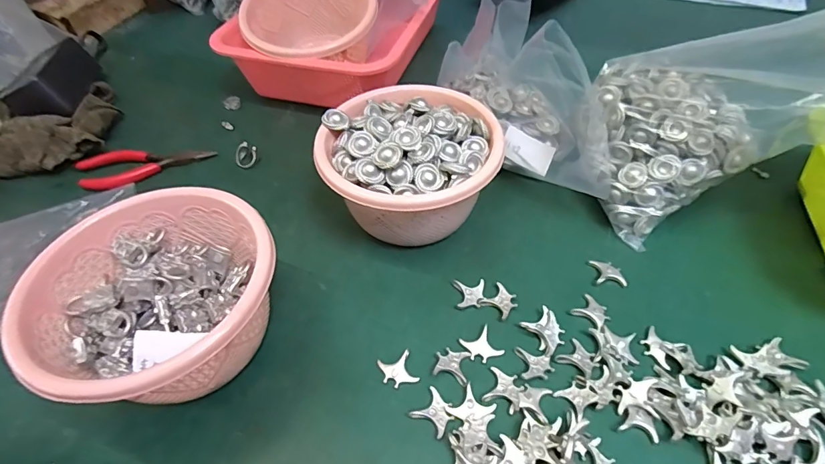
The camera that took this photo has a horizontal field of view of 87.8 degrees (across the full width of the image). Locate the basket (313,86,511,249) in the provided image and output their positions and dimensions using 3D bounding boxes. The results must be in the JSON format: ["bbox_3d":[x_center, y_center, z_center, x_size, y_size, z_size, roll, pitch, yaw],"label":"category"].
[{"bbox_3d":[-0.001,-0.054,0.371,0.146,0.092,0.147,-7,51,-2],"label":"basket"}]

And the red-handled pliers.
[{"bbox_3d":[-0.289,-0.074,0.460,0.134,0.014,0.044,-9,51,-4],"label":"red-handled pliers"}]

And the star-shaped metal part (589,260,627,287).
[{"bbox_3d":[0.160,0.033,0.350,0.026,0.006,0.022,5,52,8],"label":"star-shaped metal part"}]

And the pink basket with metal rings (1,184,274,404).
[{"bbox_3d":[-0.161,0.049,0.295,0.143,0.083,0.138,-2,51,2],"label":"pink basket with metal rings"}]

